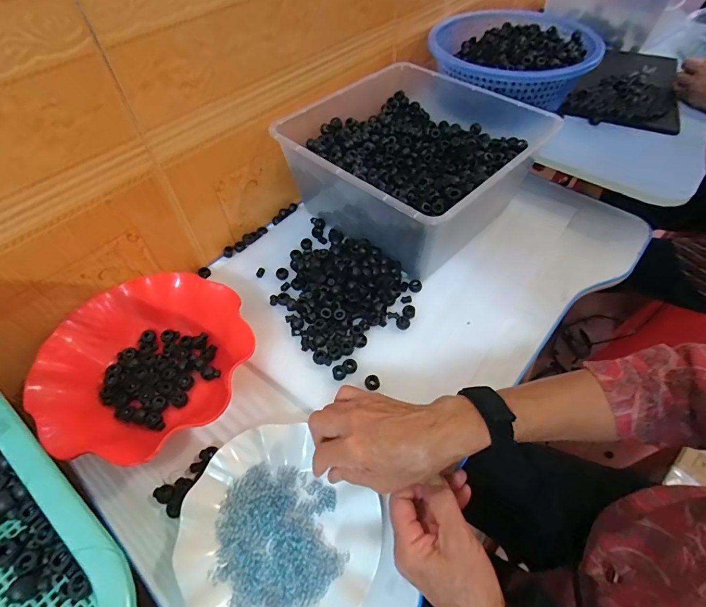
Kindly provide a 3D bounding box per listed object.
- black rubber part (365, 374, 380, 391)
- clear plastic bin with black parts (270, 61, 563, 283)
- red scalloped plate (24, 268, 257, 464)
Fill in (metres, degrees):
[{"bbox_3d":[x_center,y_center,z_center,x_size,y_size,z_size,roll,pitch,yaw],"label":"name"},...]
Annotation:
[{"bbox_3d":[0.022,0.093,0.446,0.017,0.012,0.016,-1,53,1],"label":"black rubber part"},{"bbox_3d":[0.099,-0.215,0.593,0.332,0.140,0.299,-39,61,-25],"label":"clear plastic bin with black parts"},{"bbox_3d":[-0.240,0.065,0.452,0.191,0.062,0.222,29,59,21],"label":"red scalloped plate"}]

